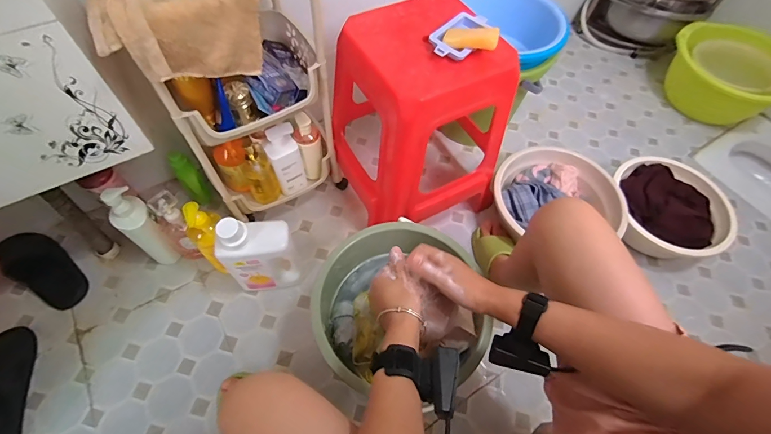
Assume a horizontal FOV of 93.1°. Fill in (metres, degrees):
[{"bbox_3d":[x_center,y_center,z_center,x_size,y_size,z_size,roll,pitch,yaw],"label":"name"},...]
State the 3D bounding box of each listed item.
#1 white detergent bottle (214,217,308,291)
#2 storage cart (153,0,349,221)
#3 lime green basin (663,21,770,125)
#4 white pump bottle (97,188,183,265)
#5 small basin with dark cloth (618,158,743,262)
[{"bbox_3d":[-0.285,0.088,0.840,0.149,0.270,0.075,-15,61,-10],"label":"white detergent bottle"},{"bbox_3d":[-0.291,-0.255,0.812,0.310,0.563,0.231,-32,65,-19],"label":"storage cart"},{"bbox_3d":[1.210,-0.481,1.307,0.376,0.206,0.410,1,59,-1],"label":"lime green basin"},{"bbox_3d":[-0.561,0.034,0.863,0.065,0.263,0.077,31,63,16],"label":"white pump bottle"},{"bbox_3d":[0.840,-0.006,1.049,0.353,0.116,0.321,1,59,-1],"label":"small basin with dark cloth"}]

